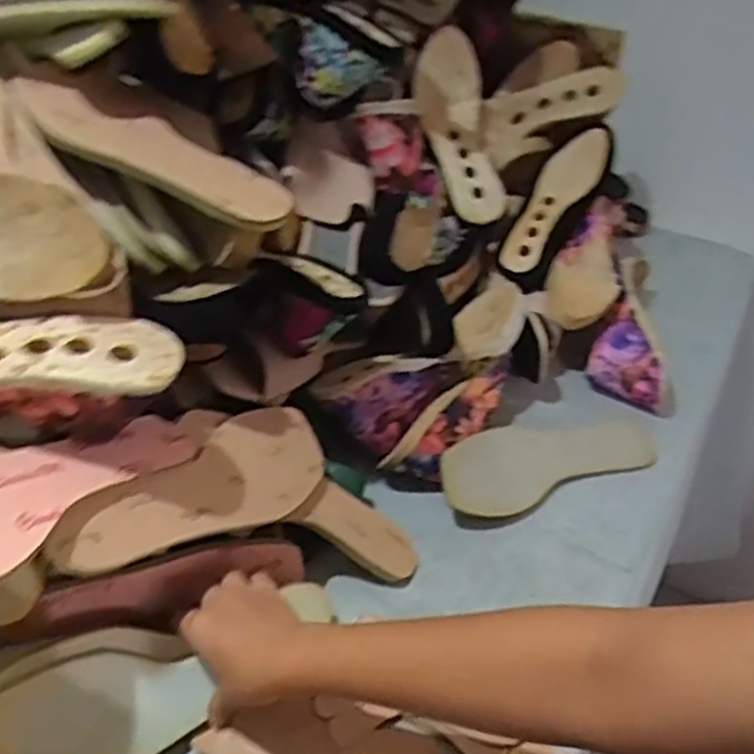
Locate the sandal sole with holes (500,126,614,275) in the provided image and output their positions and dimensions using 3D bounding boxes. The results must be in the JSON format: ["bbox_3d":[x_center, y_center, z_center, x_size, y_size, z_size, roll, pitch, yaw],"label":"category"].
[{"bbox_3d":[0.201,-0.201,0.898,0.073,0.041,0.222,25,72,24],"label":"sandal sole with holes"}]

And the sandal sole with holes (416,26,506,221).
[{"bbox_3d":[0.100,-0.299,0.936,0.078,0.087,0.241,-8,74,-11],"label":"sandal sole with holes"}]

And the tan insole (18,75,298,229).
[{"bbox_3d":[-0.166,-0.166,0.564,0.225,0.013,0.056,28,61,10],"label":"tan insole"}]

